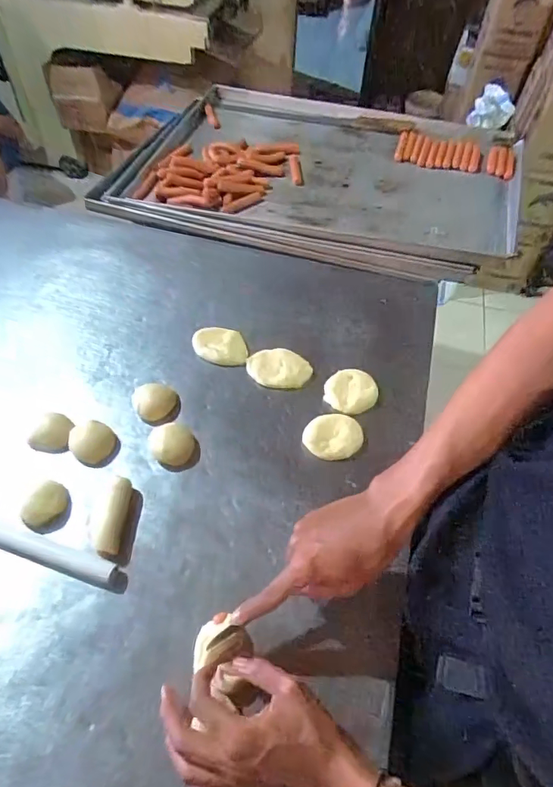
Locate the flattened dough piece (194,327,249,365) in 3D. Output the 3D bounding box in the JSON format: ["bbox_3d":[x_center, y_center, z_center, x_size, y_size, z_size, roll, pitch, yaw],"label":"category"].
[{"bbox_3d":[-0.084,-0.074,0.701,0.089,0.011,0.058,16,53,7],"label":"flattened dough piece"}]

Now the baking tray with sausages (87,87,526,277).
[{"bbox_3d":[0.075,-0.453,0.938,0.805,0.054,0.469,15,53,6],"label":"baking tray with sausages"}]

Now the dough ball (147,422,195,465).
[{"bbox_3d":[-0.133,0.062,0.591,0.056,0.029,0.055,2,53,-3],"label":"dough ball"}]

